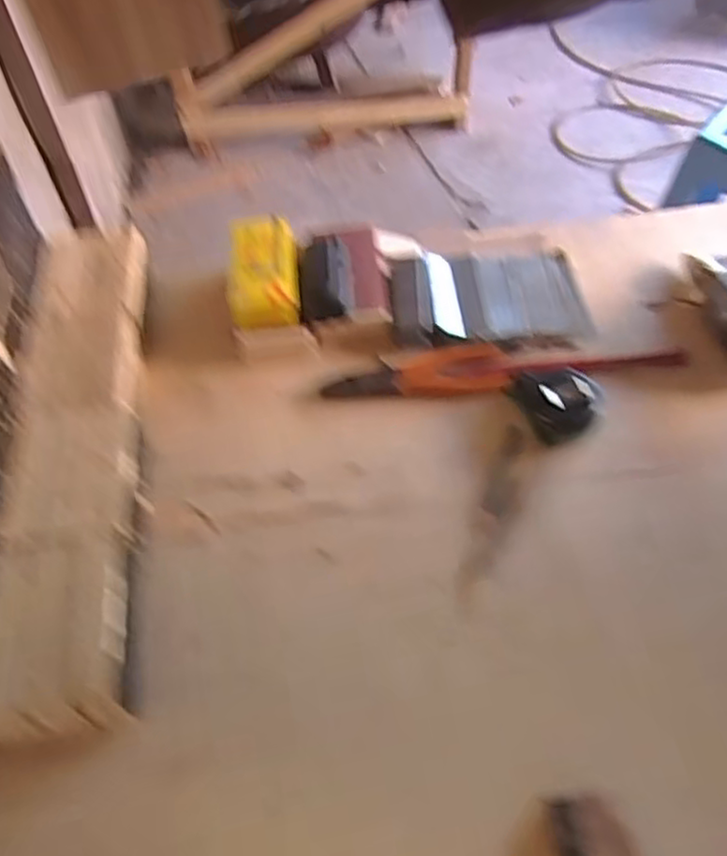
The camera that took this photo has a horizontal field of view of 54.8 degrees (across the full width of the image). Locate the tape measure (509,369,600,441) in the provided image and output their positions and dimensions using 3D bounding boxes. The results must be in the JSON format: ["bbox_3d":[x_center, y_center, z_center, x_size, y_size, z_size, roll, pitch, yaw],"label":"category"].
[{"bbox_3d":[0.172,-0.028,0.623,0.068,0.029,0.073,-1,51,2],"label":"tape measure"}]

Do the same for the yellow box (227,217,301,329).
[{"bbox_3d":[-0.098,-0.159,0.688,0.063,0.042,0.128,-6,53,-1],"label":"yellow box"}]

